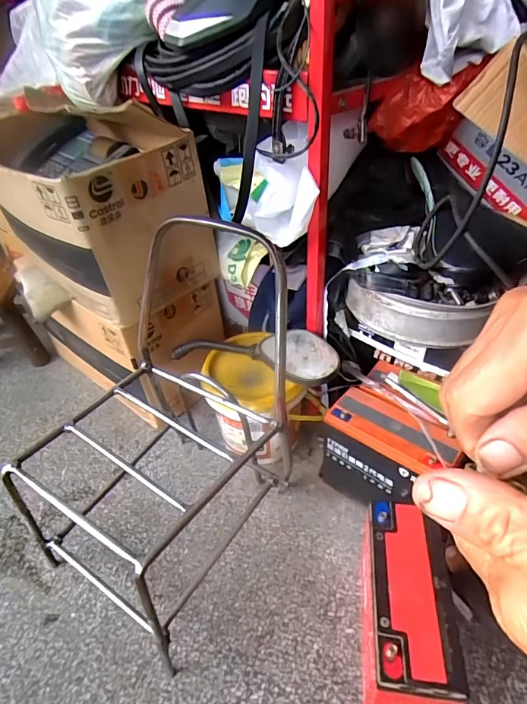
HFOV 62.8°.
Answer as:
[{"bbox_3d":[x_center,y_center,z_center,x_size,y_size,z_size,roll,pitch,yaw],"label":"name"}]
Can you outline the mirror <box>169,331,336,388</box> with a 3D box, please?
[{"bbox_3d":[-0.011,-0.006,0.719,0.288,0.032,0.094,10,57,27],"label":"mirror"}]

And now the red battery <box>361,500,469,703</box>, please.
[{"bbox_3d":[0.157,0.298,0.494,0.078,0.174,0.195,4,39,10],"label":"red battery"}]

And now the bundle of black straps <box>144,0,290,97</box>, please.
[{"bbox_3d":[-0.076,-0.396,0.581,0.244,0.088,0.058,6,38,33],"label":"bundle of black straps"}]

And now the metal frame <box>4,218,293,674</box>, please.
[{"bbox_3d":[-0.150,0.088,0.574,0.298,0.443,0.336,21,45,28],"label":"metal frame"}]

